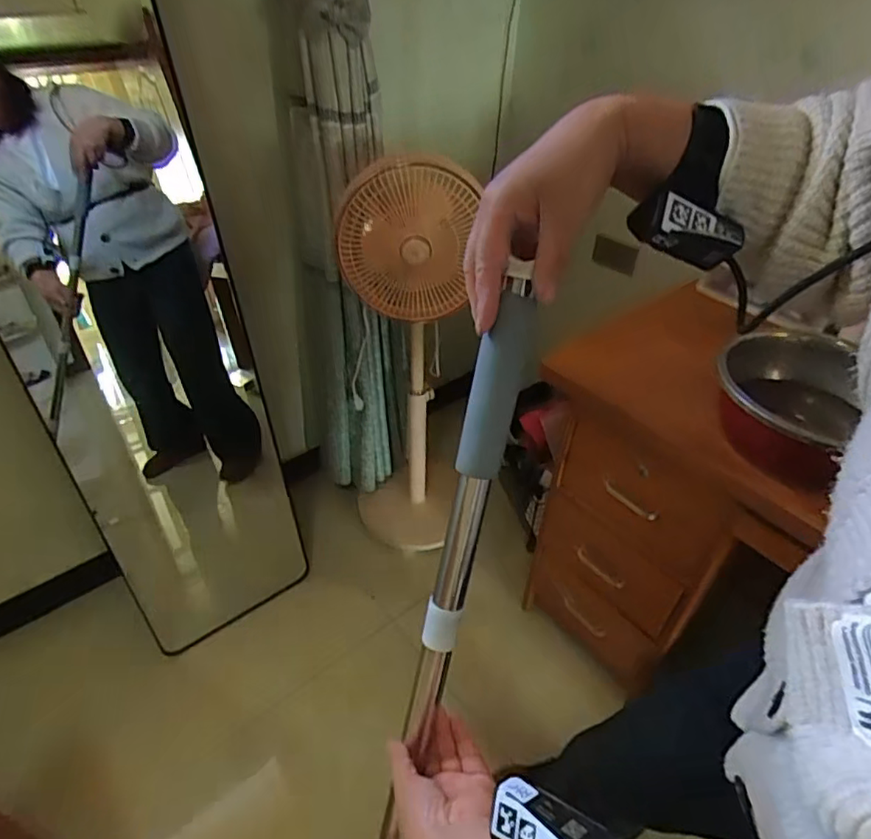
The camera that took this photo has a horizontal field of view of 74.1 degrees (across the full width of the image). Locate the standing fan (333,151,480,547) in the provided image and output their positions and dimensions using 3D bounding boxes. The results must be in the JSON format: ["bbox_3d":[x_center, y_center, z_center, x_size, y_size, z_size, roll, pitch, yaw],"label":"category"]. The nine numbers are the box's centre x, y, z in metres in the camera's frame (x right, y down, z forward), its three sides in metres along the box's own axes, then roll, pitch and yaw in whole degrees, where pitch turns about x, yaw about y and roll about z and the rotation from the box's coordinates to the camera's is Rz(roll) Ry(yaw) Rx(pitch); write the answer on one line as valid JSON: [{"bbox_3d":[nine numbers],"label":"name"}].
[{"bbox_3d":[-0.062,-0.090,1.314,0.293,0.958,0.270,3,41,1],"label":"standing fan"}]

